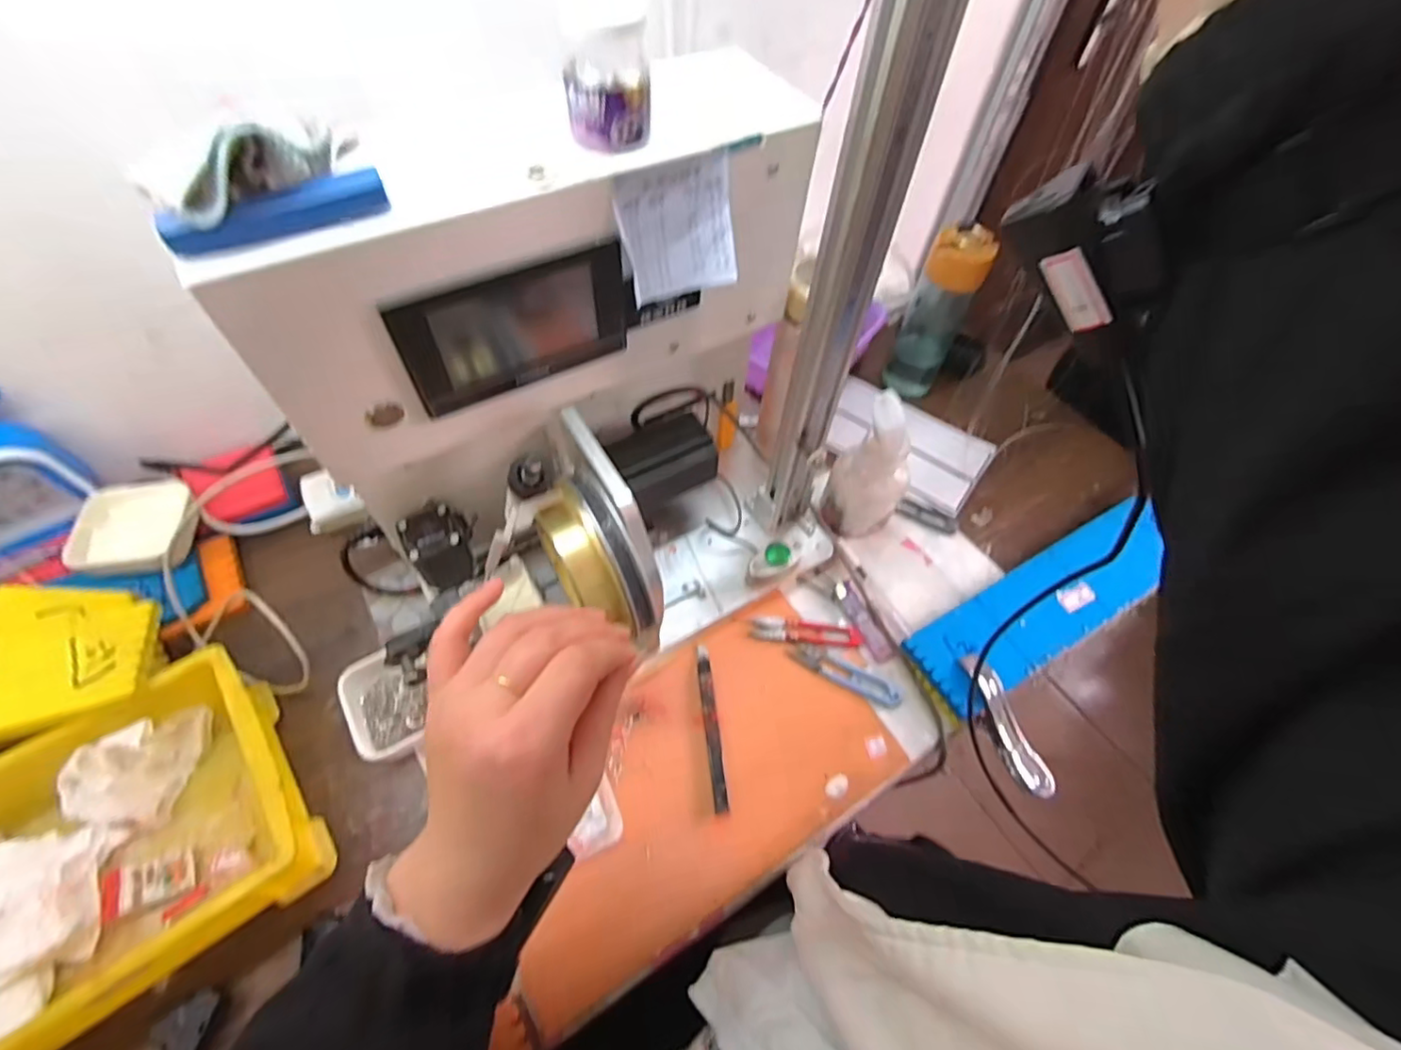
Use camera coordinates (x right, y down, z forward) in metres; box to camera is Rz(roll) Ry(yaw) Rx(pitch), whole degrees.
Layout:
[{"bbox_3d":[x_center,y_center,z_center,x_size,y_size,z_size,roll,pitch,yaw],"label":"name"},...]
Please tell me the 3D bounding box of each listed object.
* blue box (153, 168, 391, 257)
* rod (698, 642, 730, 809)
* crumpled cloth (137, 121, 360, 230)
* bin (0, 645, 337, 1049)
[{"bbox_3d":[-0.188,-0.141,0.270,0.089,0.017,0.025,-31,64,-21],"label":"blue box"},{"bbox_3d":[0.009,0.164,0.496,0.012,0.006,0.133,-4,58,-6],"label":"rod"},{"bbox_3d":[-0.189,-0.153,0.255,0.081,0.030,0.029,-36,66,-23],"label":"crumpled cloth"},{"bbox_3d":[-0.398,0.221,0.393,0.239,0.070,0.177,-33,65,-22],"label":"bin"}]

